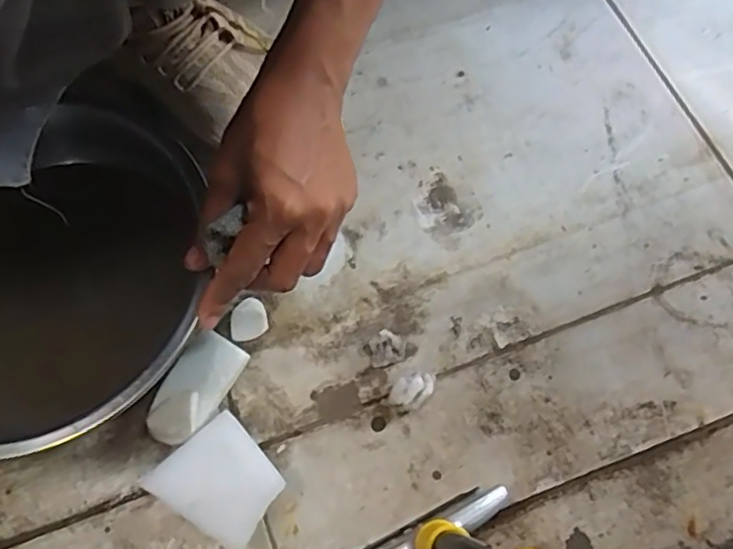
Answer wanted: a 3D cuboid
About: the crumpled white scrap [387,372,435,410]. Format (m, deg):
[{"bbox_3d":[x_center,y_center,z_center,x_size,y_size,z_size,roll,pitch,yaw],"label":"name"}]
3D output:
[{"bbox_3d":[0.030,0.075,0.422,0.021,0.018,0.032,38,74,14],"label":"crumpled white scrap"}]

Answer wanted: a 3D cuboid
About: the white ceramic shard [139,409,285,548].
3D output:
[{"bbox_3d":[-0.088,0.129,0.398,0.061,0.031,0.068,-43,74,-14],"label":"white ceramic shard"}]

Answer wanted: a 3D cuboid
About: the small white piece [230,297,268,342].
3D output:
[{"bbox_3d":[-0.082,0.031,0.445,0.026,0.017,0.024,0,69,1],"label":"small white piece"}]

